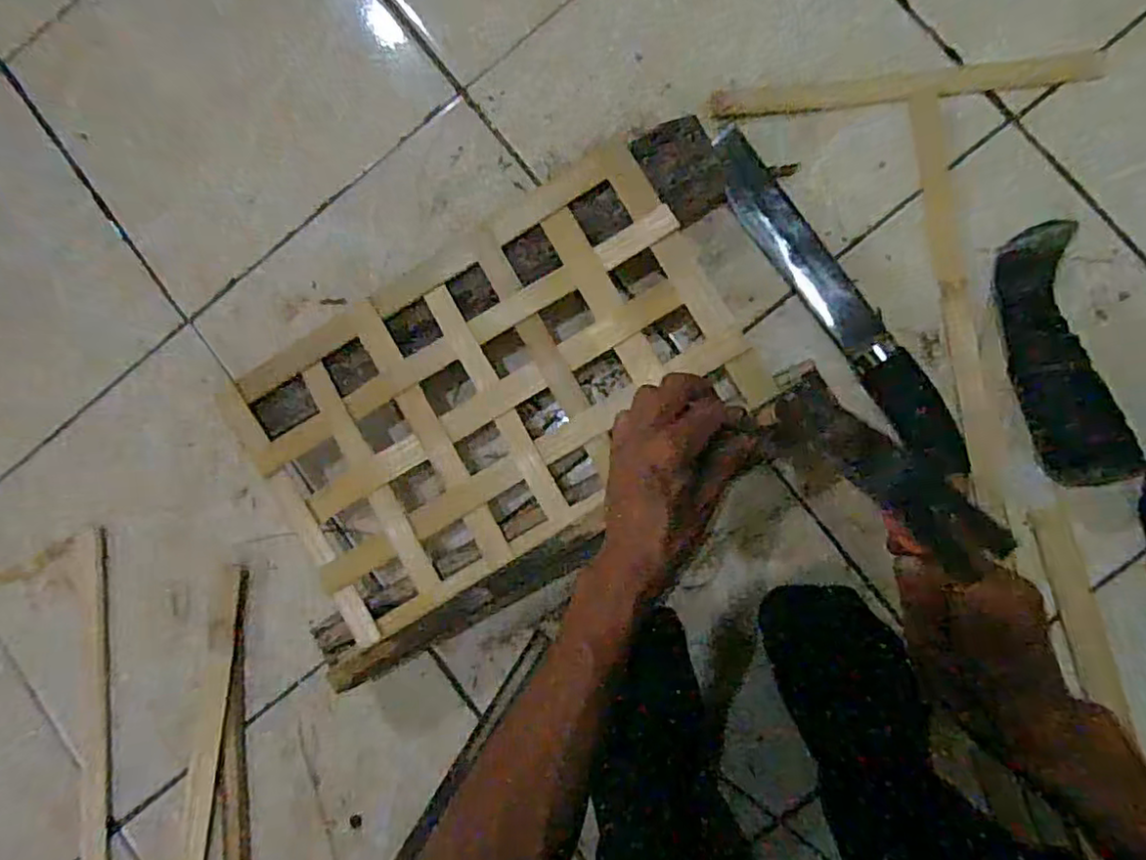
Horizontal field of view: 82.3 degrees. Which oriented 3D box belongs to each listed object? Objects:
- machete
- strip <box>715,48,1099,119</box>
[{"bbox_3d":[0.190,-0.100,0.481,0.039,0.021,0.296,-33,84,4],"label":"machete"},{"bbox_3d":[0.245,-0.259,0.491,0.275,0.008,0.022,-2,87,7],"label":"strip"}]

